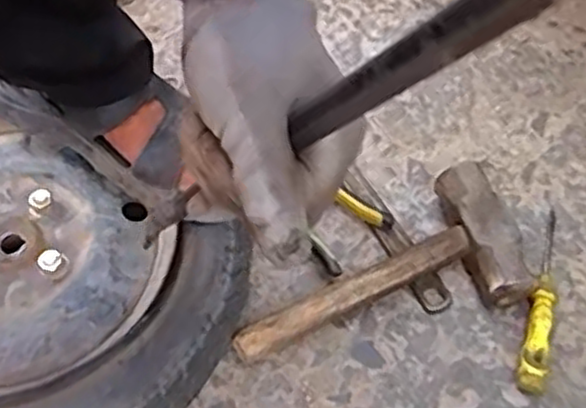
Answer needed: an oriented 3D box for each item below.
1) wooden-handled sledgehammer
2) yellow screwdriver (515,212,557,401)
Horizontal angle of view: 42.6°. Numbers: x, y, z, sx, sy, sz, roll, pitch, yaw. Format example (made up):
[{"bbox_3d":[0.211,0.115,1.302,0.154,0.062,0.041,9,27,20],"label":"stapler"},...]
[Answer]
[{"bbox_3d":[0.076,0.063,0.725,0.283,0.058,0.137,-15,59,-11],"label":"wooden-handled sledgehammer"},{"bbox_3d":[0.245,0.087,0.731,0.025,0.032,0.201,17,59,9],"label":"yellow screwdriver"}]

